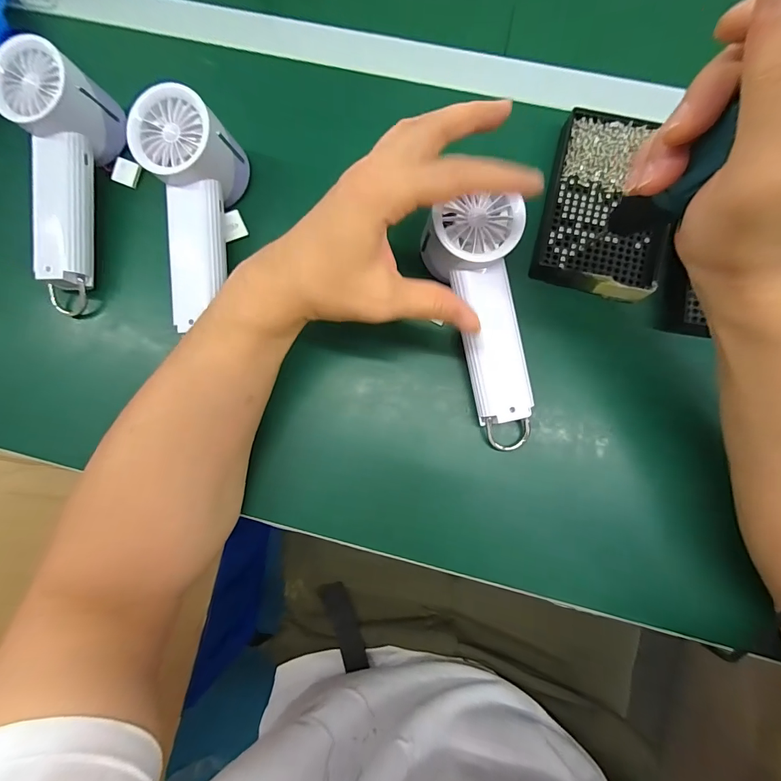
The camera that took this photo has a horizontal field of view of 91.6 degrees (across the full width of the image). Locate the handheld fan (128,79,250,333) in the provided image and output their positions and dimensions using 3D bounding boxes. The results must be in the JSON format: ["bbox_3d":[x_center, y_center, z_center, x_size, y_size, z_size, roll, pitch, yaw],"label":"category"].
[{"bbox_3d":[-0.155,-0.136,0.301,0.066,0.053,0.167,3,99,3],"label":"handheld fan"}]

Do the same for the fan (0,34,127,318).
[{"bbox_3d":[-0.266,-0.161,0.309,0.063,0.056,0.192,6,97,3],"label":"fan"}]

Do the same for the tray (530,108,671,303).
[{"bbox_3d":[0.171,-0.146,0.301,0.091,0.019,0.141,13,84,4],"label":"tray"}]

